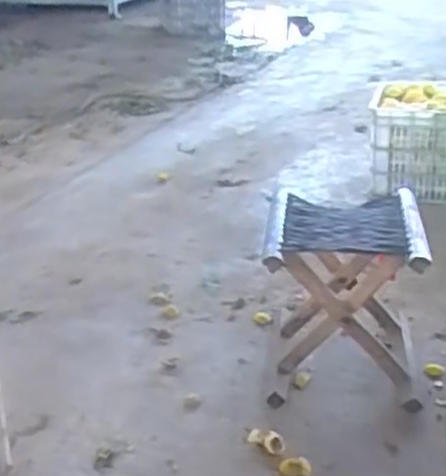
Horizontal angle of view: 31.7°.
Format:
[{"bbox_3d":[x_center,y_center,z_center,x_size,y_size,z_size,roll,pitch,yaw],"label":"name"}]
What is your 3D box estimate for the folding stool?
[{"bbox_3d":[0.222,0.104,1.469,0.268,0.316,0.299,1,25,6],"label":"folding stool"}]

